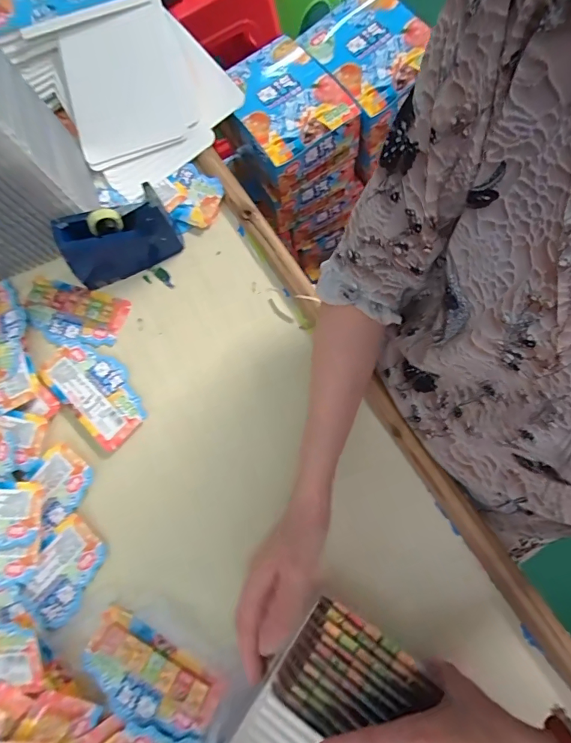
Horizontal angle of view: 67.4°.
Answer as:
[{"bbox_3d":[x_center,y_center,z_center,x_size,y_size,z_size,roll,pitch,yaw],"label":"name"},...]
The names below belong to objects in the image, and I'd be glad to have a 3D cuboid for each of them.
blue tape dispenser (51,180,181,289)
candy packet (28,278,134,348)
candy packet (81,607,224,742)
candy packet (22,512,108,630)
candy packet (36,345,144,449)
[{"bbox_3d":[-0.205,-0.162,0.527,0.138,0.086,0.049,-21,74,-2],"label":"blue tape dispenser"},{"bbox_3d":[-0.273,-0.074,0.551,0.134,0.013,0.076,19,75,8],"label":"candy packet"},{"bbox_3d":[-0.139,0.308,0.430,0.142,0.015,0.070,28,76,10],"label":"candy packet"},{"bbox_3d":[-0.241,0.218,0.465,0.062,0.011,0.106,25,76,9],"label":"candy packet"},{"bbox_3d":[-0.231,0.020,0.518,0.141,0.004,0.078,42,79,13],"label":"candy packet"}]

